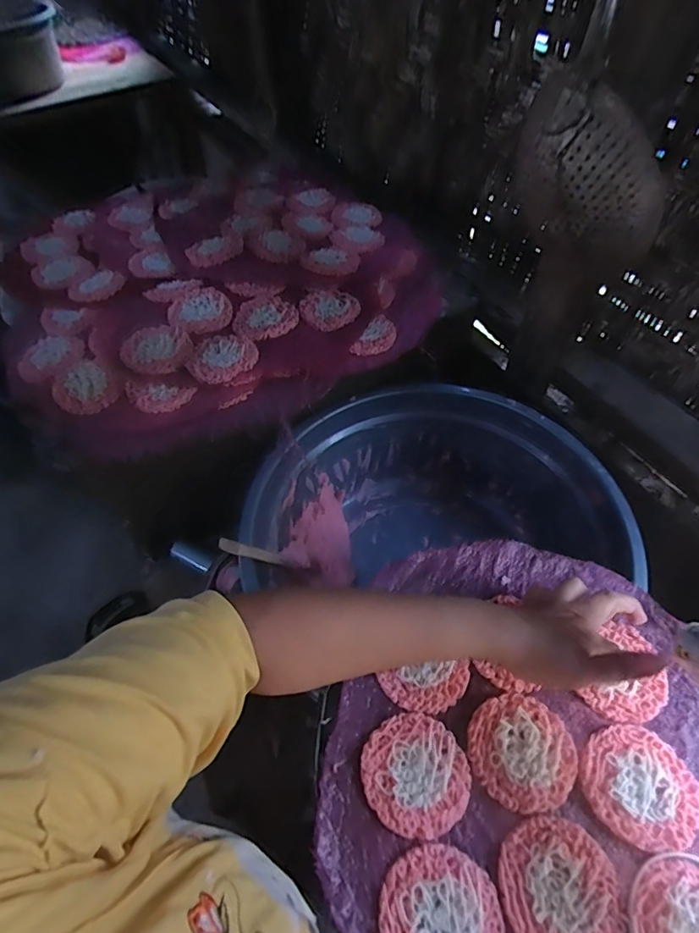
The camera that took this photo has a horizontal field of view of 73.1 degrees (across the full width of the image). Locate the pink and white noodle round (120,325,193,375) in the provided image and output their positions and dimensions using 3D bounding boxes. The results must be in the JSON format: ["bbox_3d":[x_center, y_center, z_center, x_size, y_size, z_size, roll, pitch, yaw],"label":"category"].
[{"bbox_3d":[-0.228,-0.139,0.557,0.076,0.010,0.078,-1,53,2],"label":"pink and white noodle round"}]

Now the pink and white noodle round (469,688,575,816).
[{"bbox_3d":[0.136,0.223,0.371,0.078,0.006,0.079,-1,53,2],"label":"pink and white noodle round"}]

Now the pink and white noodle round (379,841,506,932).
[{"bbox_3d":[0.062,0.302,0.311,0.077,0.005,0.079,-1,53,2],"label":"pink and white noodle round"}]

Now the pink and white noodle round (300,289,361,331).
[{"bbox_3d":[-0.024,-0.204,0.609,0.074,0.009,0.079,-1,53,2],"label":"pink and white noodle round"}]

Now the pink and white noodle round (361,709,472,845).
[{"bbox_3d":[0.051,0.234,0.361,0.077,0.004,0.078,-1,53,2],"label":"pink and white noodle round"}]

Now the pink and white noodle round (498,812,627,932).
[{"bbox_3d":[0.145,0.289,0.321,0.077,0.004,0.080,-1,53,2],"label":"pink and white noodle round"}]

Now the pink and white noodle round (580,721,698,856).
[{"bbox_3d":[0.219,0.239,0.354,0.079,0.006,0.075,-1,53,2],"label":"pink and white noodle round"}]

